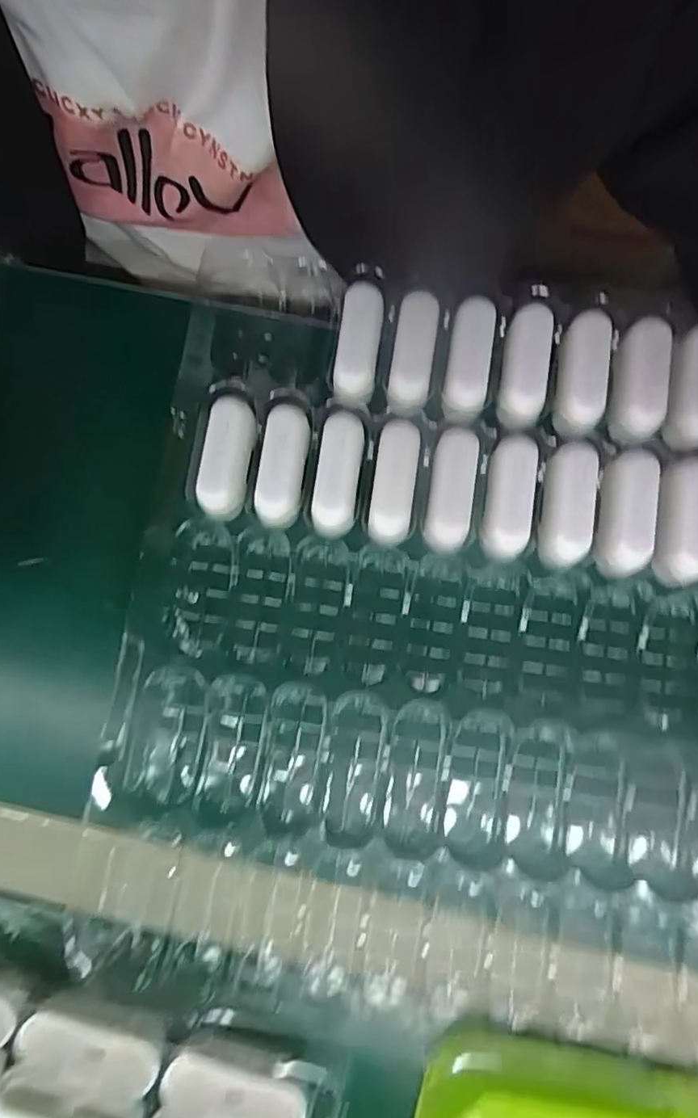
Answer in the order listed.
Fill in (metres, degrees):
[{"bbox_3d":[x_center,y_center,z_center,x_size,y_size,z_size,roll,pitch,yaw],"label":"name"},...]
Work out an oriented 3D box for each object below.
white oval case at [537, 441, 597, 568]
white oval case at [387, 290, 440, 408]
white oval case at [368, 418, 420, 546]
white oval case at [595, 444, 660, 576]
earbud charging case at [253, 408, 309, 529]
[{"bbox_3d":[0.114,-0.027,0.310,0.027,0.029,0.062,4,80,2],"label":"white oval case"},{"bbox_3d":[0.035,-0.114,0.319,0.022,0.017,0.059,7,80,3],"label":"white oval case"},{"bbox_3d":[0.024,-0.040,0.317,0.023,0.026,0.067,7,80,3],"label":"white oval case"},{"bbox_3d":[0.144,-0.024,0.311,0.027,0.025,0.066,9,80,3],"label":"white oval case"},{"bbox_3d":[-0.036,-0.050,0.314,0.023,0.016,0.064,8,92,3],"label":"earbud charging case"}]

